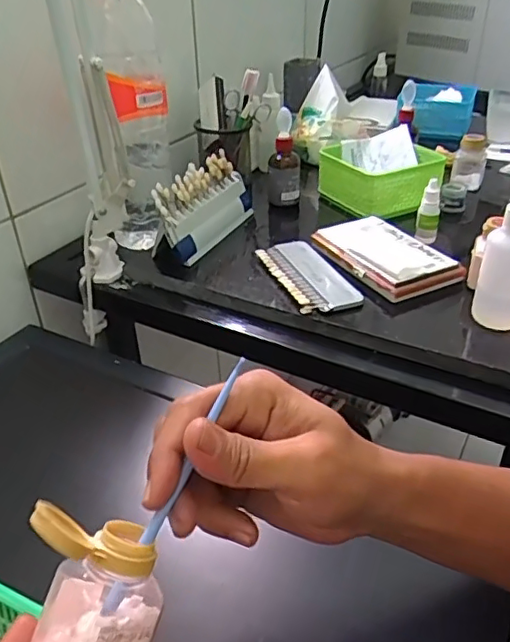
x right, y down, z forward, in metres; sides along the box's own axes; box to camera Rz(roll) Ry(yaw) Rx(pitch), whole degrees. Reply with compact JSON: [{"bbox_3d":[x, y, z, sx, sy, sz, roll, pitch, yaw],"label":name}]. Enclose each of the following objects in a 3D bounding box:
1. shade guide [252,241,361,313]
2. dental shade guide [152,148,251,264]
[{"bbox_3d":[0.056,-0.048,0.629,0.065,0.015,0.147,-13,36,-18],"label":"shade guide"},{"bbox_3d":[-0.057,-0.138,0.706,0.042,0.096,0.183,16,37,23],"label":"dental shade guide"}]

